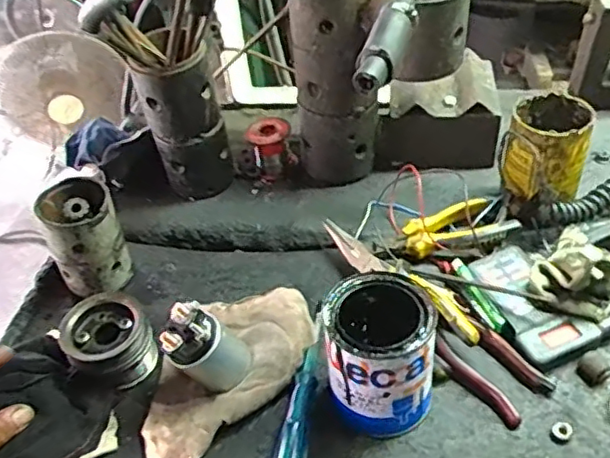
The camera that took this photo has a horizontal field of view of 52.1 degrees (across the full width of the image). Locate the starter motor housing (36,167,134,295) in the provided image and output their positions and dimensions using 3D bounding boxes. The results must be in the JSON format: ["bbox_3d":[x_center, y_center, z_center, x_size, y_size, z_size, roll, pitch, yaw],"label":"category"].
[{"bbox_3d":[-0.211,0.008,0.603,0.067,0.111,0.072,-25,45,-20],"label":"starter motor housing"}]

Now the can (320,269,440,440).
[{"bbox_3d":[0.059,0.098,0.494,0.079,0.104,0.085,-4,42,3],"label":"can"}]

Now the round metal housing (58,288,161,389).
[{"bbox_3d":[-0.173,0.101,0.555,0.069,0.060,0.068,-4,42,3],"label":"round metal housing"}]

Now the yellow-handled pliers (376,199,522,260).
[{"bbox_3d":[0.139,0.007,0.620,0.125,0.032,0.059,-16,42,-10],"label":"yellow-handled pliers"}]

